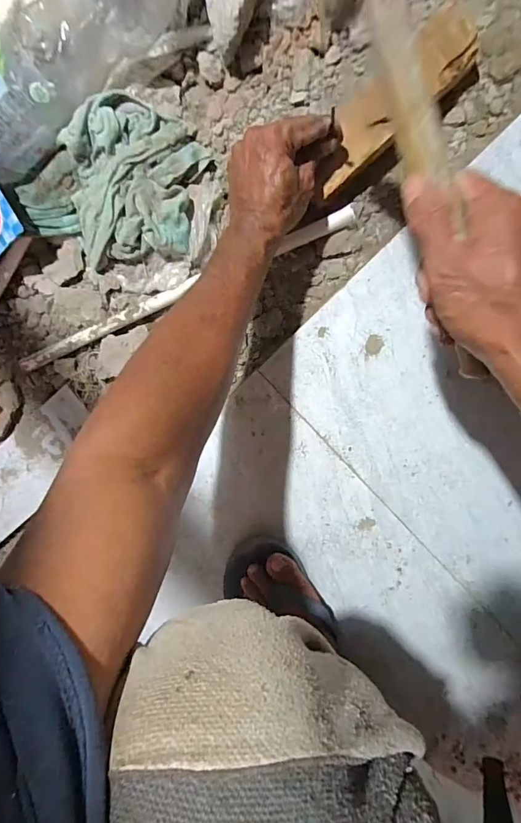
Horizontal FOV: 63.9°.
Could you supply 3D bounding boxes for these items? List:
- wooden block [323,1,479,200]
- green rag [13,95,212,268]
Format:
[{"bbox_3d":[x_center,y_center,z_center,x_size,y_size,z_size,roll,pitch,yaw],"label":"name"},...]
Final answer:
[{"bbox_3d":[0.133,-0.315,0.425,0.202,0.017,0.057,-42,93,9],"label":"wooden block"},{"bbox_3d":[-0.172,-0.251,0.470,0.218,0.071,0.151,-5,97,5],"label":"green rag"}]

